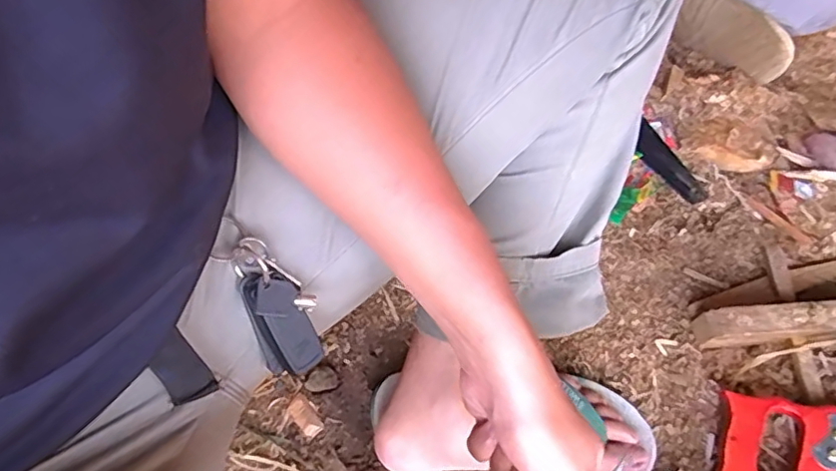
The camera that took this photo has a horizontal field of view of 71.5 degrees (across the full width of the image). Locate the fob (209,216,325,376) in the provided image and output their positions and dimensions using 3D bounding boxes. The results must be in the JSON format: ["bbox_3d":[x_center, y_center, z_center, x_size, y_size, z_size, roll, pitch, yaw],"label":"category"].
[{"bbox_3d":[-0.091,0.040,0.365,0.041,0.104,0.028,-25,13,-14],"label":"fob"}]

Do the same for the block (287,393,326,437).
[{"bbox_3d":[-0.113,0.180,0.580,0.021,0.012,0.042,-36,59,-20],"label":"block"}]

